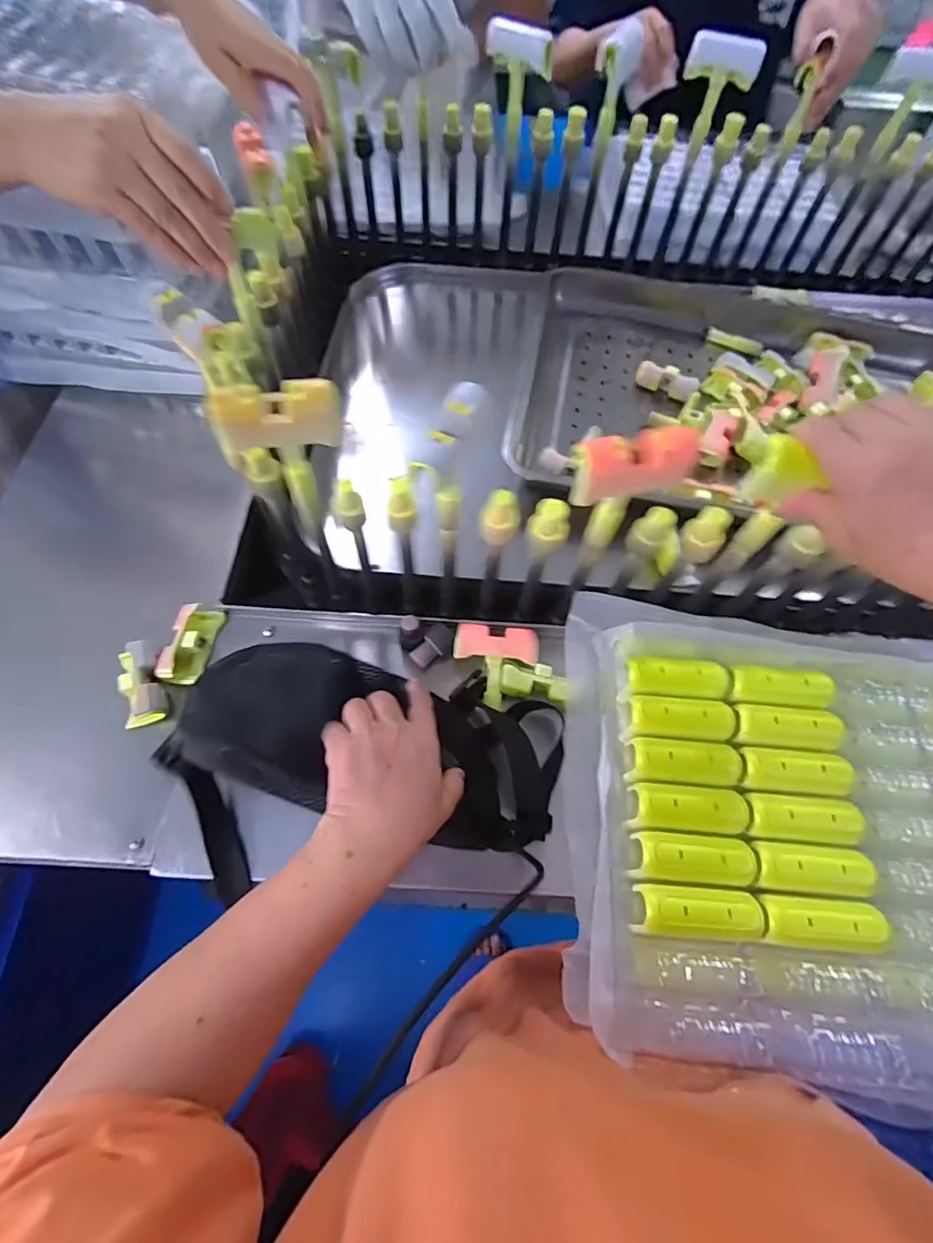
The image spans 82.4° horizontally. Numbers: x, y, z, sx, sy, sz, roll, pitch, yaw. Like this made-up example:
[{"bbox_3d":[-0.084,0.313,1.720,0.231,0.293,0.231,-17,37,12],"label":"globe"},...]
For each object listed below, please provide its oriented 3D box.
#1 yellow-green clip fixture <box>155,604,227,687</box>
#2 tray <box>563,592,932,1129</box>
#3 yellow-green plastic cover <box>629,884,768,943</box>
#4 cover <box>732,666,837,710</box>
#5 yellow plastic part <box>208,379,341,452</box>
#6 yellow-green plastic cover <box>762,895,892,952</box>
[{"bbox_3d":[-0.262,0.020,0.504,0.034,0.027,0.078,12,65,3],"label":"yellow-green clip fixture"},{"bbox_3d":[0.270,0.145,0.387,0.377,0.078,0.328,8,64,2],"label":"tray"},{"bbox_3d":[0.150,0.185,0.337,0.079,0.015,0.028,5,64,0],"label":"yellow-green plastic cover"},{"bbox_3d":[0.238,0.050,0.400,0.069,0.013,0.030,8,64,1],"label":"cover"},{"bbox_3d":[-0.118,-0.131,0.338,0.075,0.036,0.025,-3,65,-4],"label":"yellow plastic part"},{"bbox_3d":[0.227,0.191,0.336,0.071,0.008,0.028,5,64,0],"label":"yellow-green plastic cover"}]

